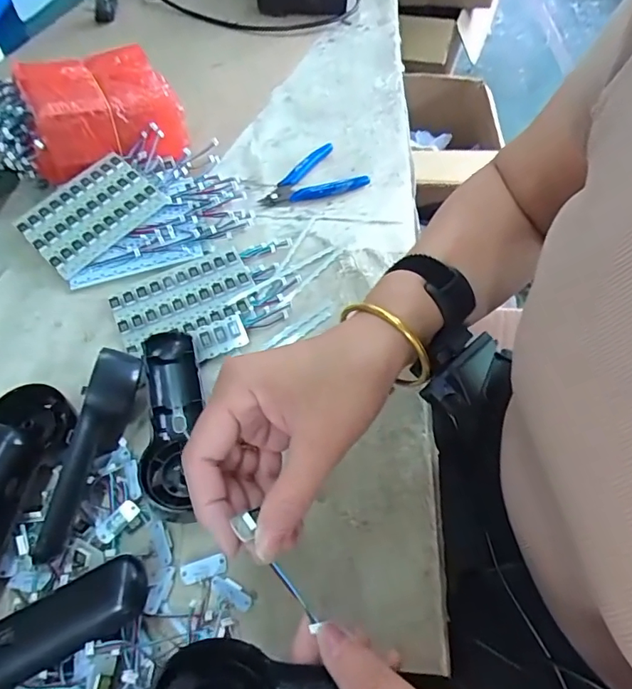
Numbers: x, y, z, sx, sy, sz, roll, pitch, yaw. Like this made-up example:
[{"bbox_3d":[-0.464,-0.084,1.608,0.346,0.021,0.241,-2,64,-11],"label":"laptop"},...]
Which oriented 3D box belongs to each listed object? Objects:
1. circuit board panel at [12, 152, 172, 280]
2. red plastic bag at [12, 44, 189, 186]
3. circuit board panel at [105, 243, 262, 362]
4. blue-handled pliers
[{"bbox_3d":[-0.227,-0.135,0.506,0.096,0.005,0.125,41,74,19],"label":"circuit board panel"},{"bbox_3d":[-0.233,-0.250,0.541,0.156,0.083,0.104,-26,59,-17],"label":"red plastic bag"},{"bbox_3d":[-0.113,-0.032,0.452,0.125,0.011,0.110,-26,59,-13],"label":"circuit board panel"},{"bbox_3d":[-0.006,-0.178,0.553,0.113,0.014,0.074,-35,62,-20],"label":"blue-handled pliers"}]

